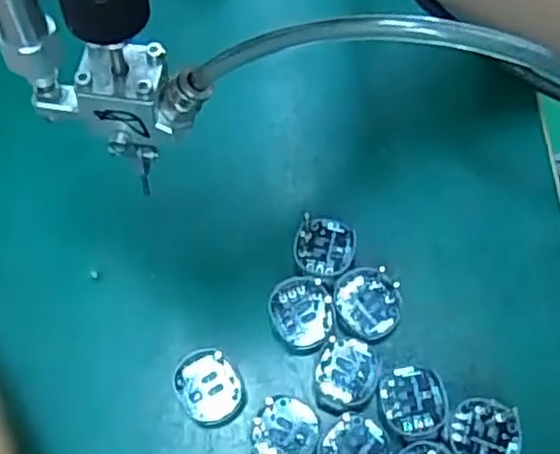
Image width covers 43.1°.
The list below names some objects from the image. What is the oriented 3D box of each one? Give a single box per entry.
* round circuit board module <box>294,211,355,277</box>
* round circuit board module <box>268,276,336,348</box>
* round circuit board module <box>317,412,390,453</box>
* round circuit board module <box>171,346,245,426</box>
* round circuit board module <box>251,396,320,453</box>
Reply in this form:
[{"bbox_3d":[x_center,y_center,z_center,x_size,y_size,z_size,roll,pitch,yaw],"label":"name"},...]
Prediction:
[{"bbox_3d":[0.019,0.008,0.294,0.024,0.005,0.026,-1,67,2],"label":"round circuit board module"},{"bbox_3d":[0.009,0.034,0.285,0.025,0.004,0.028,-7,67,-1],"label":"round circuit board module"},{"bbox_3d":[0.027,0.082,0.261,0.025,0.004,0.026,-1,67,2],"label":"round circuit board module"},{"bbox_3d":[-0.028,0.061,0.272,0.024,0.004,0.029,-32,70,-11],"label":"round circuit board module"},{"bbox_3d":[0.002,0.077,0.265,0.025,0.004,0.026,-1,67,2],"label":"round circuit board module"}]

